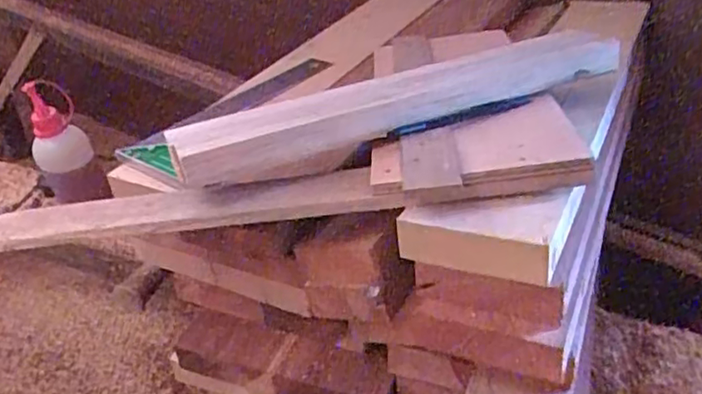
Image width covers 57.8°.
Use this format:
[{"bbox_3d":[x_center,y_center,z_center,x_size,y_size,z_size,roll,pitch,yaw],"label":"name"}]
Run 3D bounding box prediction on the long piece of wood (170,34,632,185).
[{"bbox_3d":[0.052,-0.084,0.572,0.418,0.044,0.074,-14,41,-16],"label":"long piece of wood"}]

